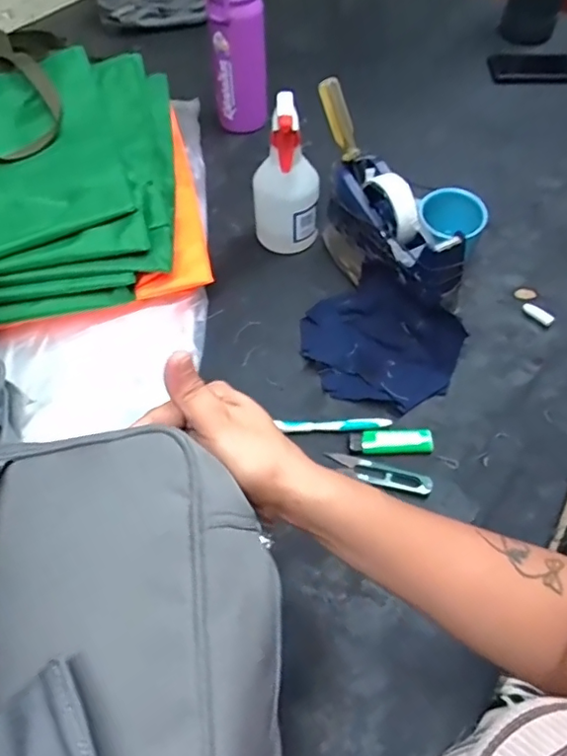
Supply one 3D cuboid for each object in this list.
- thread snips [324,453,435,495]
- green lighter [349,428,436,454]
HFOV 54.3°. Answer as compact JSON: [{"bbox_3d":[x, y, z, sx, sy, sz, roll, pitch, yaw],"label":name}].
[{"bbox_3d":[0.091,0.092,0.527,0.100,0.011,0.021,17,57,12],"label":"thread snips"},{"bbox_3d":[0.105,0.061,0.539,0.079,0.015,0.024,2,55,2],"label":"green lighter"}]

